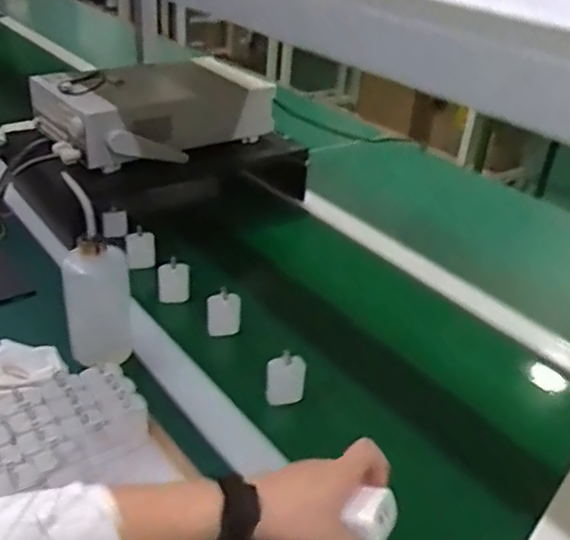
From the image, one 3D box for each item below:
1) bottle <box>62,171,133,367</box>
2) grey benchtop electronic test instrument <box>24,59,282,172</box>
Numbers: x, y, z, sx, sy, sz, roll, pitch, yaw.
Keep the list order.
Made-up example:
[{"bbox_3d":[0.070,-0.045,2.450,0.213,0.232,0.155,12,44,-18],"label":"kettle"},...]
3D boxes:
[{"bbox_3d":[-0.230,0.007,0.814,0.077,0.232,0.086,-6,32,-17],"label":"bottle"},{"bbox_3d":[-0.218,-0.283,1.163,0.382,0.111,0.226,-15,36,-28],"label":"grey benchtop electronic test instrument"}]

